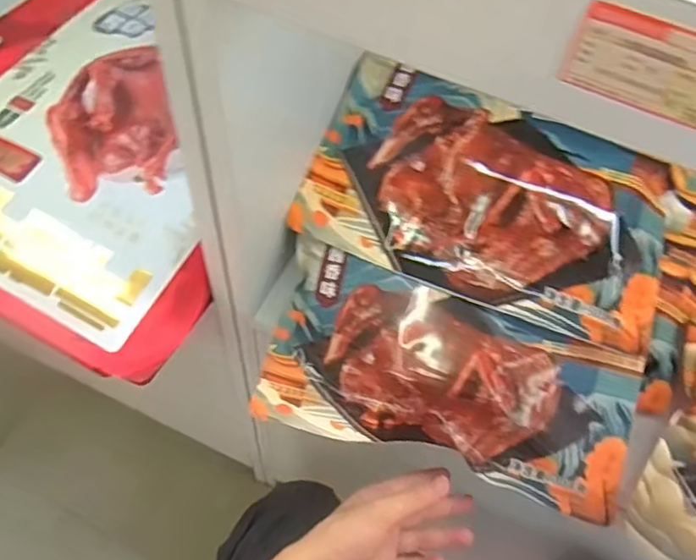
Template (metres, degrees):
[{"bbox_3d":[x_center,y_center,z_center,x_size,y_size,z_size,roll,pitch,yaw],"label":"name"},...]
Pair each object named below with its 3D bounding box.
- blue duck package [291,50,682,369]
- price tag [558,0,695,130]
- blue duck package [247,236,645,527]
[{"bbox_3d":[0.115,-0.067,0.540,0.303,0.032,0.163,23,94,15],"label":"blue duck package"},{"bbox_3d":[0.121,-0.079,0.246,0.071,0.036,0.004,23,59,10],"label":"price tag"},{"bbox_3d":[0.082,0.082,0.536,0.303,0.041,0.142,17,90,9],"label":"blue duck package"}]

